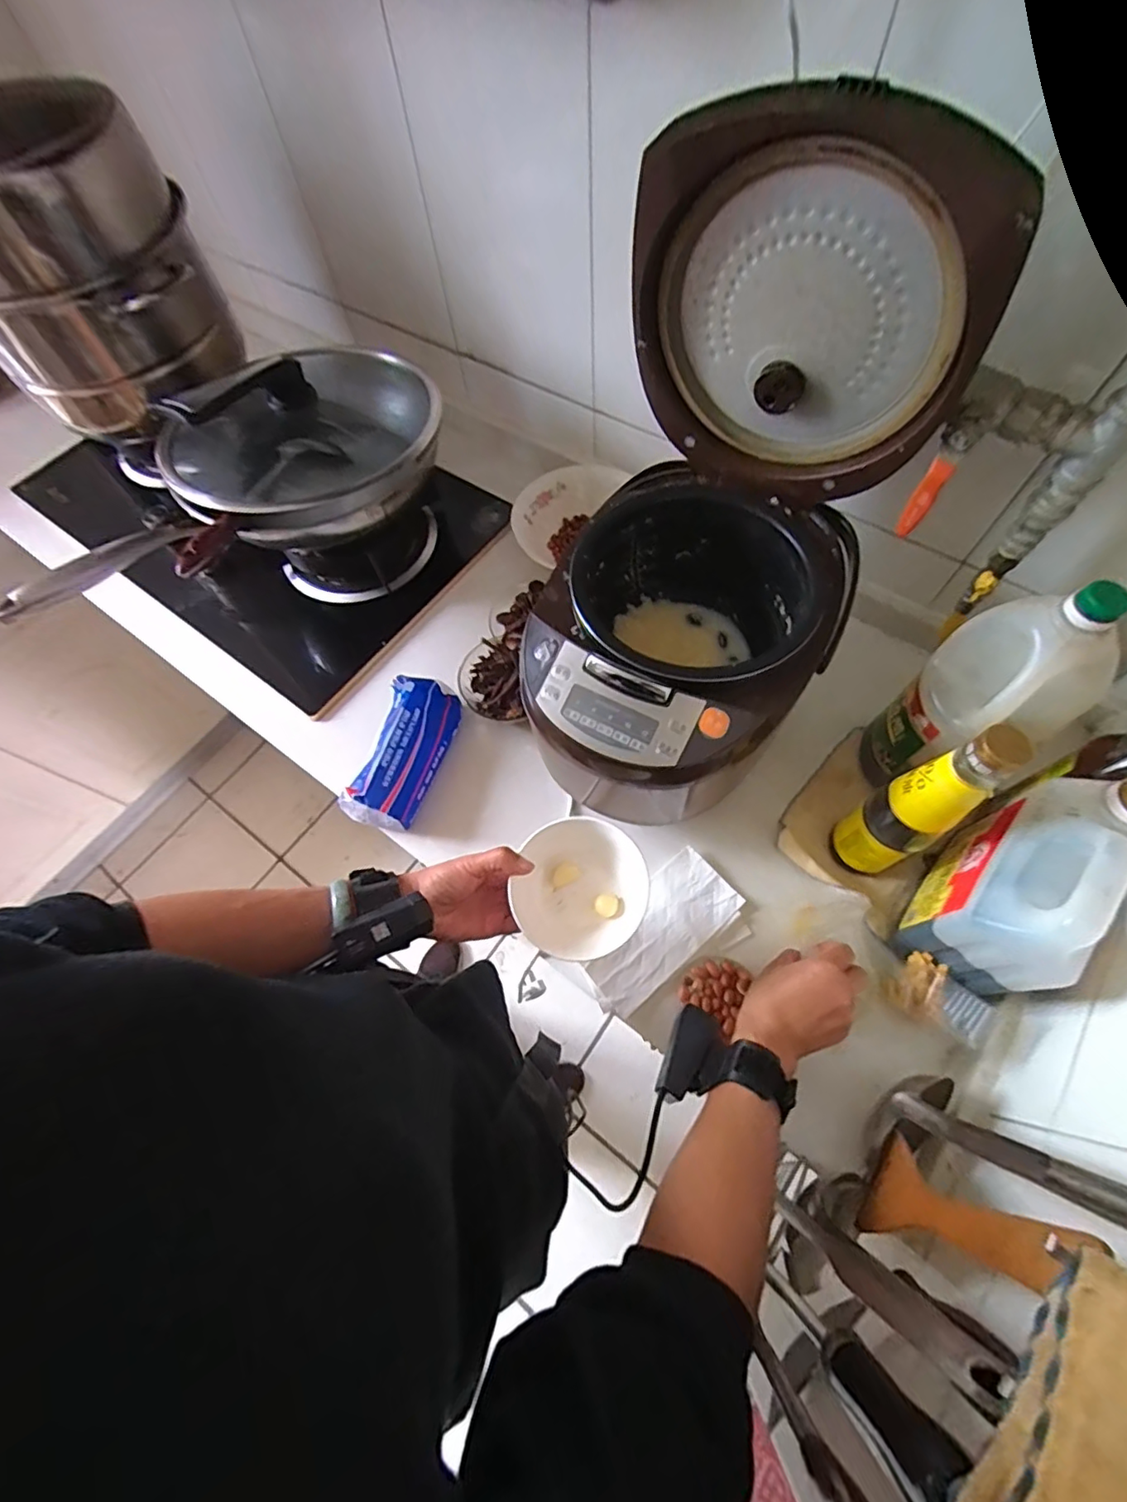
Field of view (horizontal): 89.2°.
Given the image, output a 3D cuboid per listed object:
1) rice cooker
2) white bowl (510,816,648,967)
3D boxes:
[{"bbox_3d":[0.109,-0.167,0.481,0.258,0.388,0.346,27,70,14],"label":"rice cooker"},{"bbox_3d":[0.014,0.121,0.501,0.121,0.056,0.121,-2,77,7],"label":"white bowl"}]

